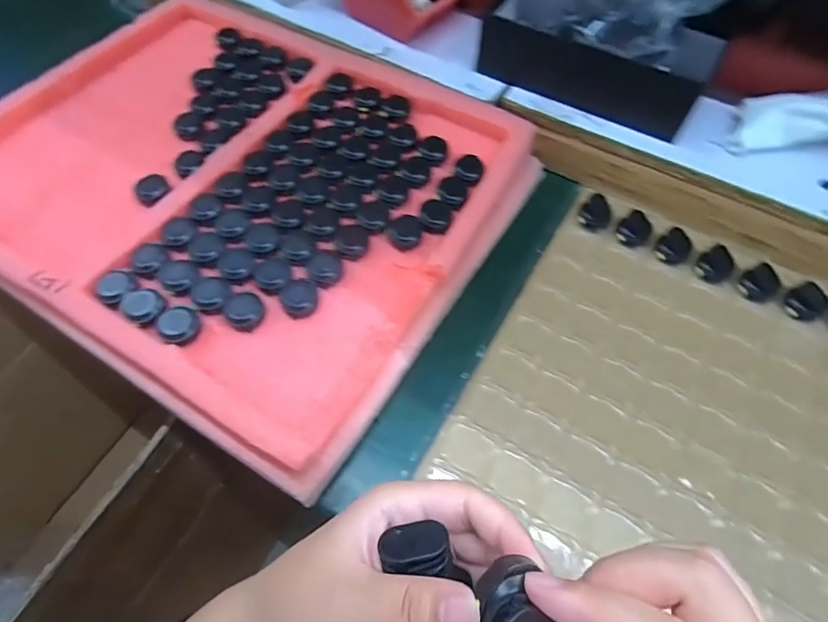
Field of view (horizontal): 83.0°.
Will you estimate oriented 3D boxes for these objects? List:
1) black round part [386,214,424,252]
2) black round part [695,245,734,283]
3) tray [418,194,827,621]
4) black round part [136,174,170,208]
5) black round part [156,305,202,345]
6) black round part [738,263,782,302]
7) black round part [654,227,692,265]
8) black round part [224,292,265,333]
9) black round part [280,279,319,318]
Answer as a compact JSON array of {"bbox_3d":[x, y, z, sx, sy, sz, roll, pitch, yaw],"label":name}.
[{"bbox_3d":[-0.007,-0.066,0.393,0.030,0.008,0.028,0,61,1],"label":"black round part"},{"bbox_3d":[0.265,-0.040,0.411,0.024,0.018,0.028,-35,66,-17],"label":"black round part"},{"bbox_3d":[0.288,0.126,0.329,0.500,0.035,0.367,27,65,15],"label":"tray"},{"bbox_3d":[-0.227,-0.105,0.407,0.026,0.008,0.034,-30,65,-15],"label":"black round part"},{"bbox_3d":[-0.172,0.009,0.342,0.032,0.010,0.028,35,67,18],"label":"black round part"},{"bbox_3d":[0.296,-0.023,0.401,0.025,0.015,0.027,0,61,1],"label":"black round part"},{"bbox_3d":[0.236,-0.057,0.423,0.029,0.013,0.028,0,61,1],"label":"black round part"},{"bbox_3d":[-0.127,-0.001,0.350,0.027,0.011,0.032,-34,66,-17],"label":"black round part"},{"bbox_3d":[-0.087,-0.010,0.358,0.028,0.012,0.029,0,61,1],"label":"black round part"}]

